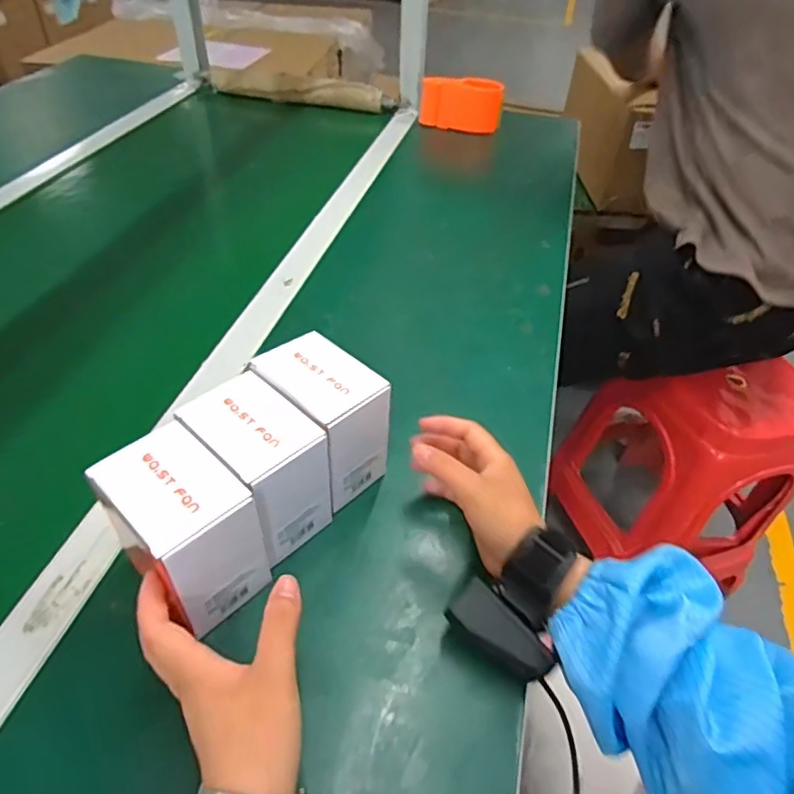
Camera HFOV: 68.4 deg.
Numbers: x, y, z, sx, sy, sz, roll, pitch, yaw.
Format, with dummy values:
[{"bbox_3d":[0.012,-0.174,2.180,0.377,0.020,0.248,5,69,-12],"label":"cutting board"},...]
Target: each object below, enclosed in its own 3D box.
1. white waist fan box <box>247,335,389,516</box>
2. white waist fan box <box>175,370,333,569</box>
[{"bbox_3d":[-0.054,0.018,0.452,0.065,0.093,0.095,-31,54,-31],"label":"white waist fan box"},{"bbox_3d":[-0.098,0.051,0.418,0.088,0.094,0.064,35,52,28],"label":"white waist fan box"}]

